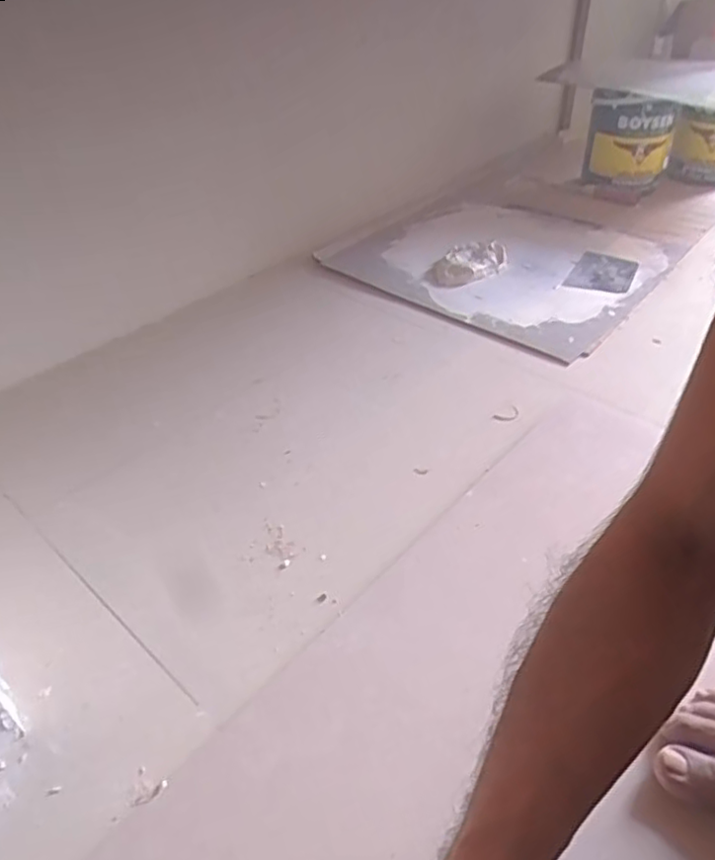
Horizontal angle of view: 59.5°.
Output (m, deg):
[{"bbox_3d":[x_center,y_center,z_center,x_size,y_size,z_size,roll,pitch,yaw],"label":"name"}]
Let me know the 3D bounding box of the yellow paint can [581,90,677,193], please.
[{"bbox_3d":[0.566,-0.610,1.304,0.166,0.179,0.186,10,41,18],"label":"yellow paint can"}]

